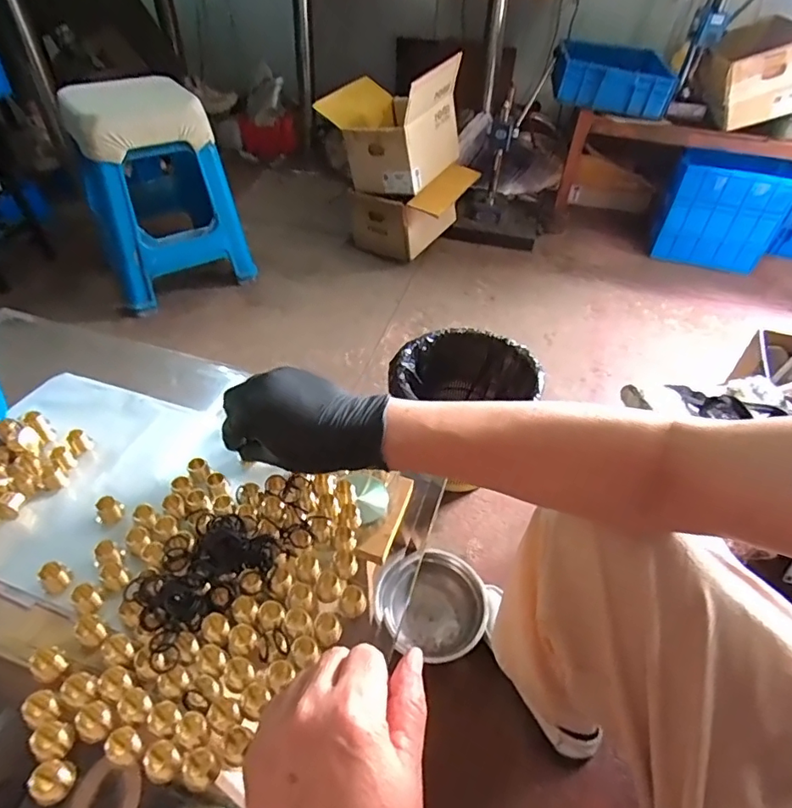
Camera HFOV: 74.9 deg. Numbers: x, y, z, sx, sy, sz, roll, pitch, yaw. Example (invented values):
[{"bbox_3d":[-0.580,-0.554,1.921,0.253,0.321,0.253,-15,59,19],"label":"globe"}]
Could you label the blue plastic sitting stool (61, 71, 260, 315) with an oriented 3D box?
[{"bbox_3d":[-0.670,-0.615,1.446,0.352,0.471,0.421,-22,49,-24],"label":"blue plastic sitting stool"}]

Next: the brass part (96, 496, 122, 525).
[{"bbox_3d":[-0.240,0.089,0.433,0.014,0.020,0.018,-27,51,-28],"label":"brass part"}]

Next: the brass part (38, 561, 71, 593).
[{"bbox_3d":[-0.261,0.131,0.394,0.016,0.018,0.019,29,49,25],"label":"brass part"}]

